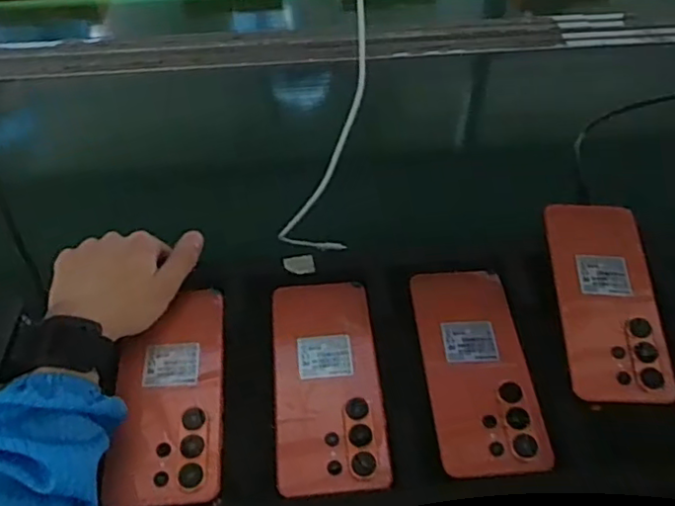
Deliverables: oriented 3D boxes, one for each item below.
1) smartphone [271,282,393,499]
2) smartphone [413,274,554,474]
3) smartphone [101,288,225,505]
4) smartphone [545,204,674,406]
[{"bbox_3d":[-0.008,0.092,0.458,0.076,0.007,0.166,-2,50,-5],"label":"smartphone"},{"bbox_3d":[0.102,0.081,0.462,0.071,0.013,0.166,-1,49,-4],"label":"smartphone"},{"bbox_3d":[-0.118,0.098,0.450,0.076,0.007,0.162,1,51,-3],"label":"smartphone"},{"bbox_3d":[0.216,0.034,0.504,0.074,0.008,0.180,-3,60,8],"label":"smartphone"}]

